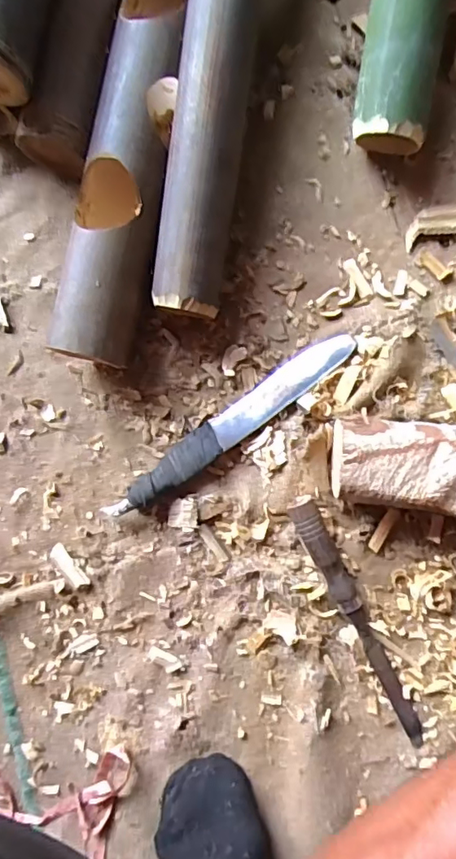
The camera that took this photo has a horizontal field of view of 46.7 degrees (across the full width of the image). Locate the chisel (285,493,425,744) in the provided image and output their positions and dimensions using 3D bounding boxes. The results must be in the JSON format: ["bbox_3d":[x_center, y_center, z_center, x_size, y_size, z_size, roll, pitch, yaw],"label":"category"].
[{"bbox_3d":[0.119,0.176,0.480,0.022,0.025,0.243,-26,85,8],"label":"chisel"}]

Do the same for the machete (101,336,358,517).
[{"bbox_3d":[0.001,-0.002,0.500,0.276,0.021,0.037,-38,84,7],"label":"machete"}]

